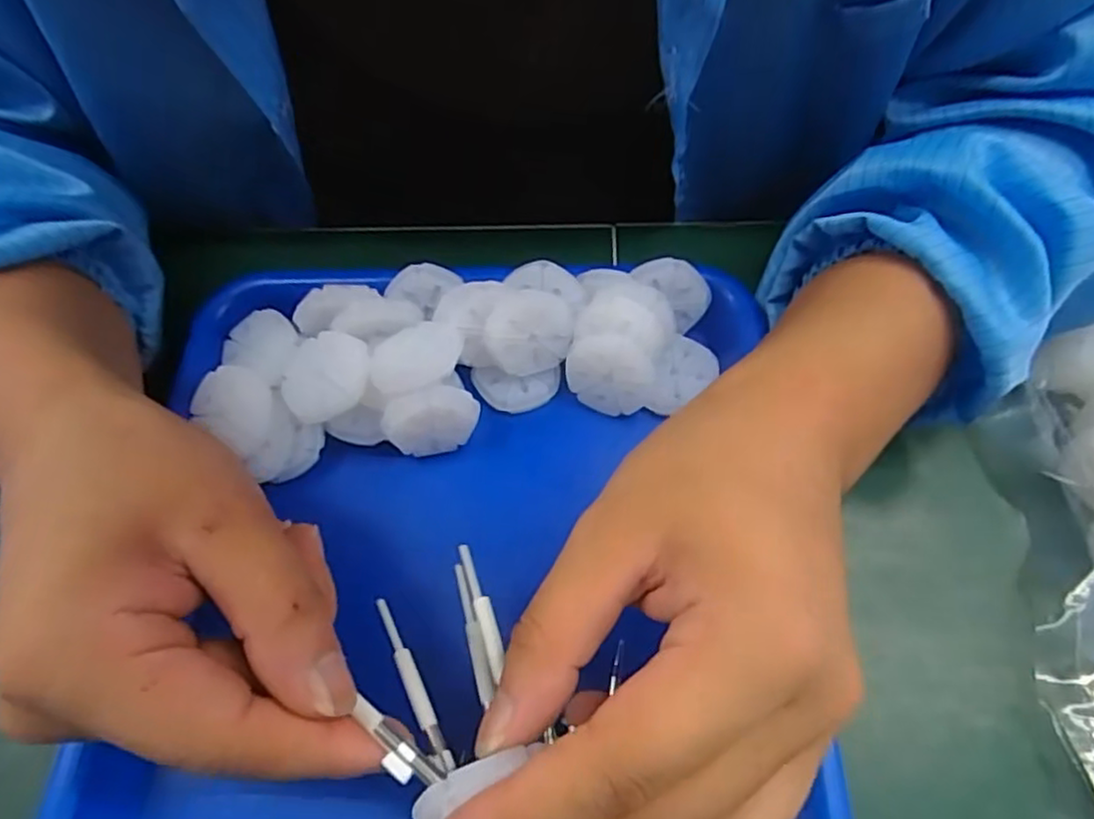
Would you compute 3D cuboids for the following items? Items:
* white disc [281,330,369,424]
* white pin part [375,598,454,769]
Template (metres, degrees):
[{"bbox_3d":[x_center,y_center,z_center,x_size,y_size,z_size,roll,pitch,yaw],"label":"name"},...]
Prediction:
[{"bbox_3d":[-0.090,-0.014,0.274,0.038,0.005,0.039,-11,62,11],"label":"white disc"},{"bbox_3d":[-0.040,0.080,0.202,0.005,0.007,0.053,-28,64,-11],"label":"white pin part"}]

